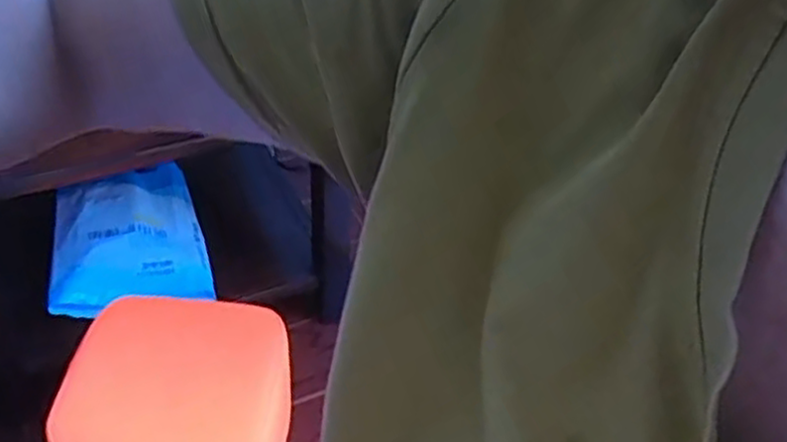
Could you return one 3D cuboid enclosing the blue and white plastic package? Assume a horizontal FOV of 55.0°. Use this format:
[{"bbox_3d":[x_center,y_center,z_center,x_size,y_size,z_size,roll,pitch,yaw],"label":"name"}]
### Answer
[{"bbox_3d":[-0.414,0.026,1.181,0.223,0.079,0.226,-10,45,-17],"label":"blue and white plastic package"}]

